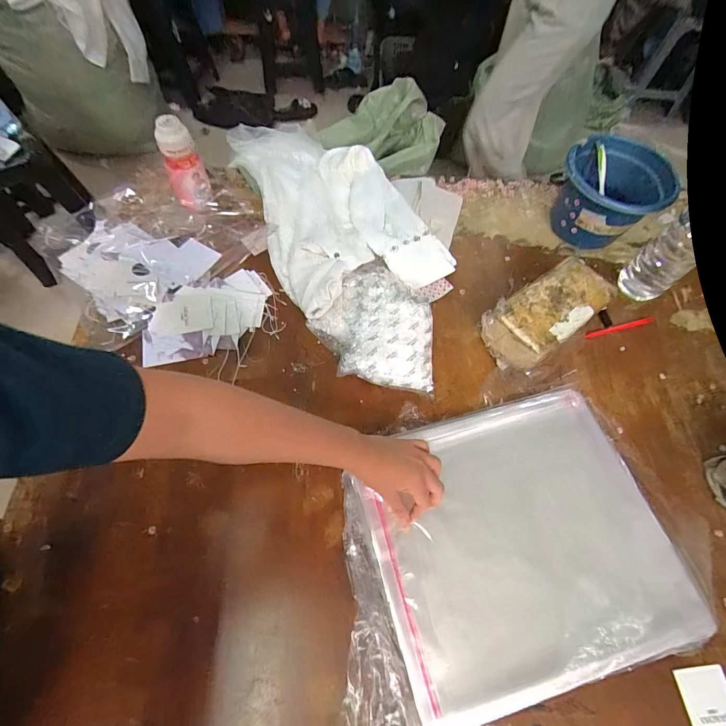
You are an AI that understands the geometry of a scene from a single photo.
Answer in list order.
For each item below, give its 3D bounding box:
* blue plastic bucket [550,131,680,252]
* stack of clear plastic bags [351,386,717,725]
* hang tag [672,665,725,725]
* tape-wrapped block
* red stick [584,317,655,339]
[{"bbox_3d":[0.454,-0.313,0.715,0.167,0.147,0.170,1,63,-1],"label":"blue plastic bucket"},{"bbox_3d":[0.196,0.222,0.487,0.357,0.031,0.326,-16,61,-2],"label":"stack of clear plastic bags"},{"bbox_3d":[0.411,0.411,0.429,0.062,0.004,0.090,-6,63,-5],"label":"hang tag"},{"bbox_3d":[0.303,-0.078,0.624,0.205,0.088,0.112,-32,68,-16],"label":"tape-wrapped block"},{"bbox_3d":[0.452,-0.062,0.655,0.139,0.006,0.011,-14,64,-9],"label":"red stick"}]

